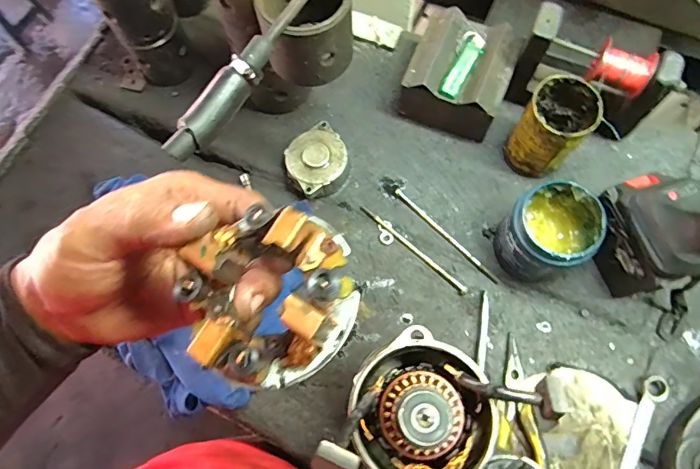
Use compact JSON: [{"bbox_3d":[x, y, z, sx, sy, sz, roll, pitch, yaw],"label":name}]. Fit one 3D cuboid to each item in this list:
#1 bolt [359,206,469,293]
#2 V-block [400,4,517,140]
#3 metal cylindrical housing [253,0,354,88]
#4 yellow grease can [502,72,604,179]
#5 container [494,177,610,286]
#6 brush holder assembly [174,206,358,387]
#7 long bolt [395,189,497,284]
[{"bbox_3d":[0.079,0.017,0.577,0.164,0.004,0.010,41,78,14],"label":"bolt"},{"bbox_3d":[0.137,-0.200,0.594,0.122,0.096,0.122,19,73,9],"label":"V-block"},{"bbox_3d":[-0.046,-0.203,0.447,0.088,0.085,0.083,-1,71,2],"label":"metal cylindrical housing"},{"bbox_3d":[0.239,-0.124,0.555,0.071,0.111,0.071,-1,71,2],"label":"yellow grease can"},{"bbox_3d":[0.221,0.000,0.526,0.098,0.101,0.091,-1,71,2],"label":"container"},{"bbox_3d":[-0.032,0.022,0.189,0.066,0.028,0.070,-1,71,2],"label":"brush holder assembly"},{"bbox_3d":[0.119,0.000,0.581,0.009,0.010,0.164,-44,75,-11],"label":"long bolt"}]

